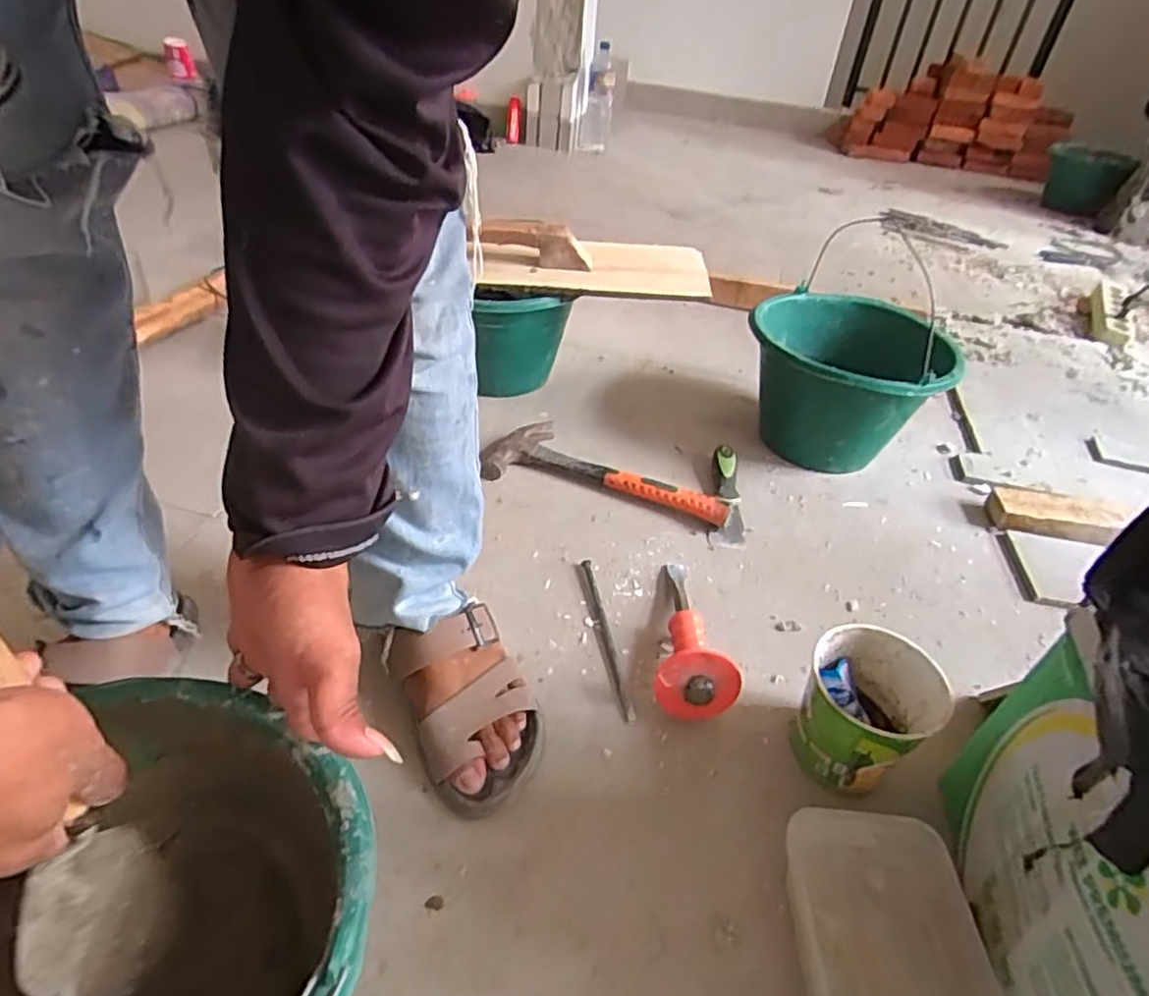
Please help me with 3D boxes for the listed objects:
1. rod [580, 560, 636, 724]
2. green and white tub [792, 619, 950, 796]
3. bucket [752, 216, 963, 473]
[{"bbox_3d":[0.032,0.140,0.693,0.012,0.011,0.197,-3,41,-12],"label":"rod"},{"bbox_3d":[0.243,0.187,0.582,0.099,0.113,0.100,4,40,-4],"label":"green and white tub"},{"bbox_3d":[0.369,-0.173,0.961,0.258,0.204,0.291,13,40,7],"label":"bucket"}]

